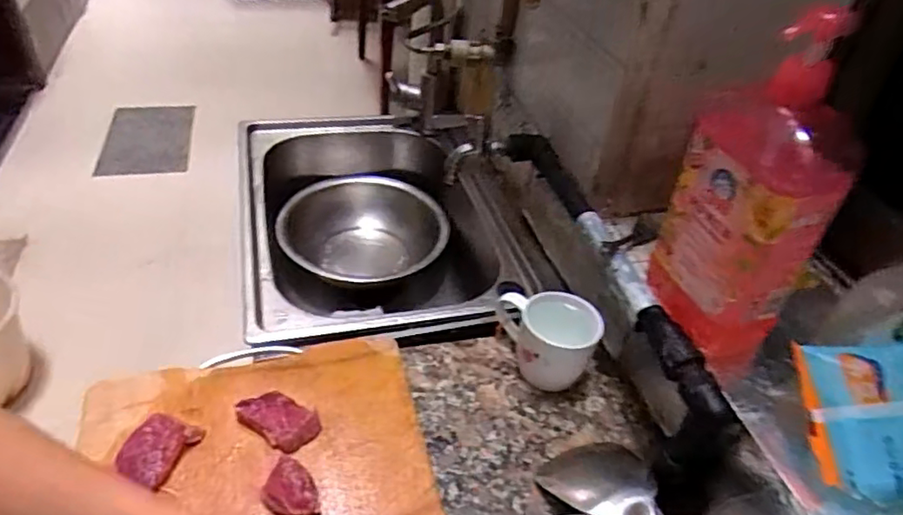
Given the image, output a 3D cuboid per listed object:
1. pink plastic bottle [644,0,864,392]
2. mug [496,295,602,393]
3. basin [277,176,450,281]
[{"bbox_3d":[0.239,-0.045,0.483,0.066,0.273,0.121,-7,43,-16],"label":"pink plastic bottle"},{"bbox_3d":[0.096,0.080,0.644,0.115,0.079,0.087,20,43,16],"label":"mug"},{"bbox_3d":[-0.152,-0.021,1.053,0.279,0.119,0.279,4,41,-3],"label":"basin"}]

